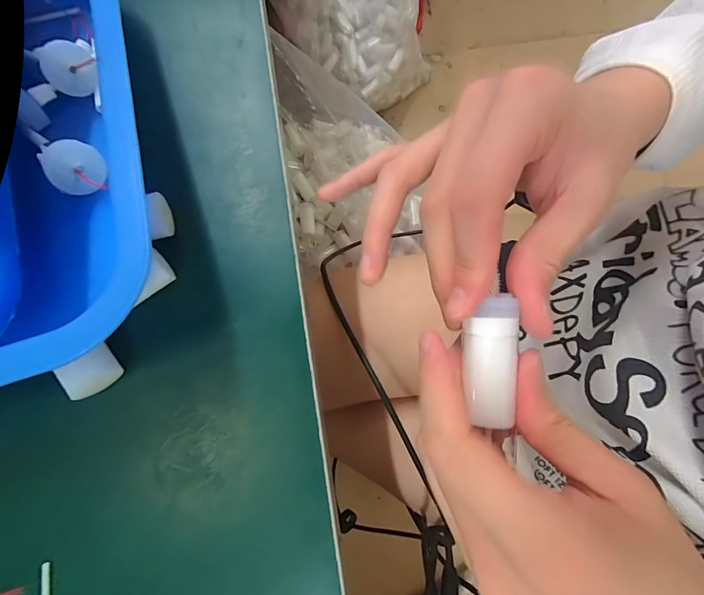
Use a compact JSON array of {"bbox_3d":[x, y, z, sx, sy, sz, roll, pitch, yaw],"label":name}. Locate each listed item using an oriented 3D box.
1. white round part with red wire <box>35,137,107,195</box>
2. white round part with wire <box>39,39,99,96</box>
[{"bbox_3d":[-0.114,-0.053,0.154,0.021,0.004,0.021,-5,100,-28],"label":"white round part with red wire"},{"bbox_3d":[-0.126,-0.103,0.168,0.020,0.004,0.021,-10,109,-32],"label":"white round part with wire"}]

